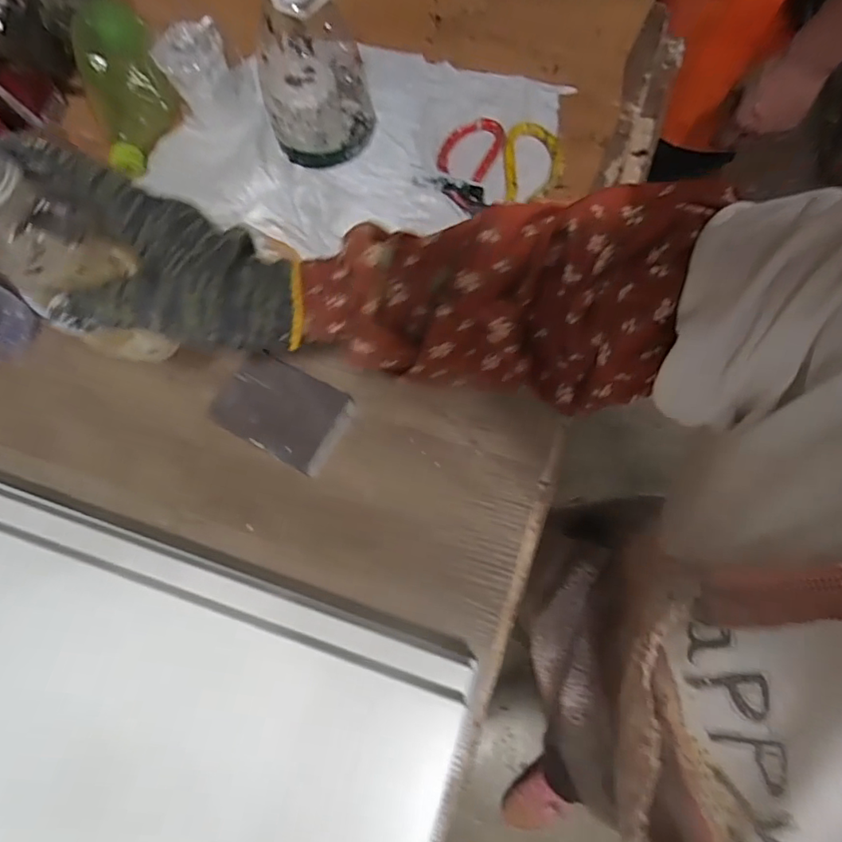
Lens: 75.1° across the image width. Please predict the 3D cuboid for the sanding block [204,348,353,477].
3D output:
[{"bbox_3d":[-0.112,-0.007,0.448,0.100,0.023,0.069,26,74,12],"label":"sanding block"}]

